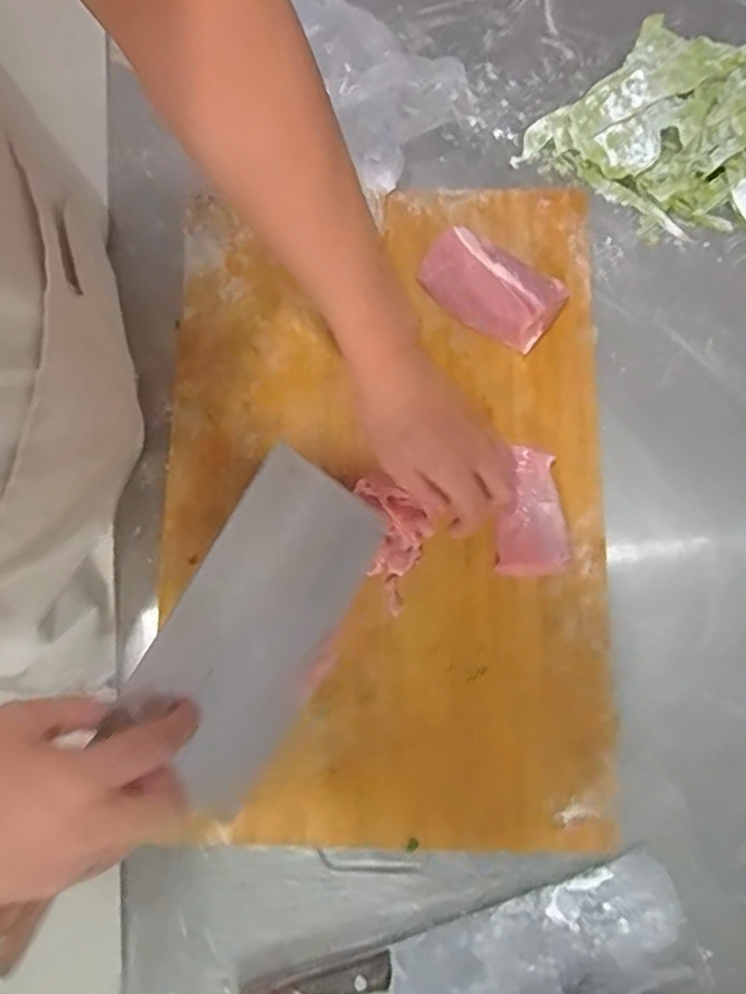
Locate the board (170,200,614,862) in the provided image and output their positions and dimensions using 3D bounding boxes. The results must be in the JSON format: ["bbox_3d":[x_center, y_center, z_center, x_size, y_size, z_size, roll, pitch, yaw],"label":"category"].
[{"bbox_3d":[0.005,0.003,0.592,0.374,0.031,0.558,0,79,1],"label":"board"}]

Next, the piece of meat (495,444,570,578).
[{"bbox_3d":[0.133,0.013,0.568,0.053,0.024,0.102,4,79,2],"label":"piece of meat"}]

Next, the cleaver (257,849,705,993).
[{"bbox_3d":[0.079,0.381,0.521,0.345,0.032,0.108,-18,79,-2],"label":"cleaver"}]

